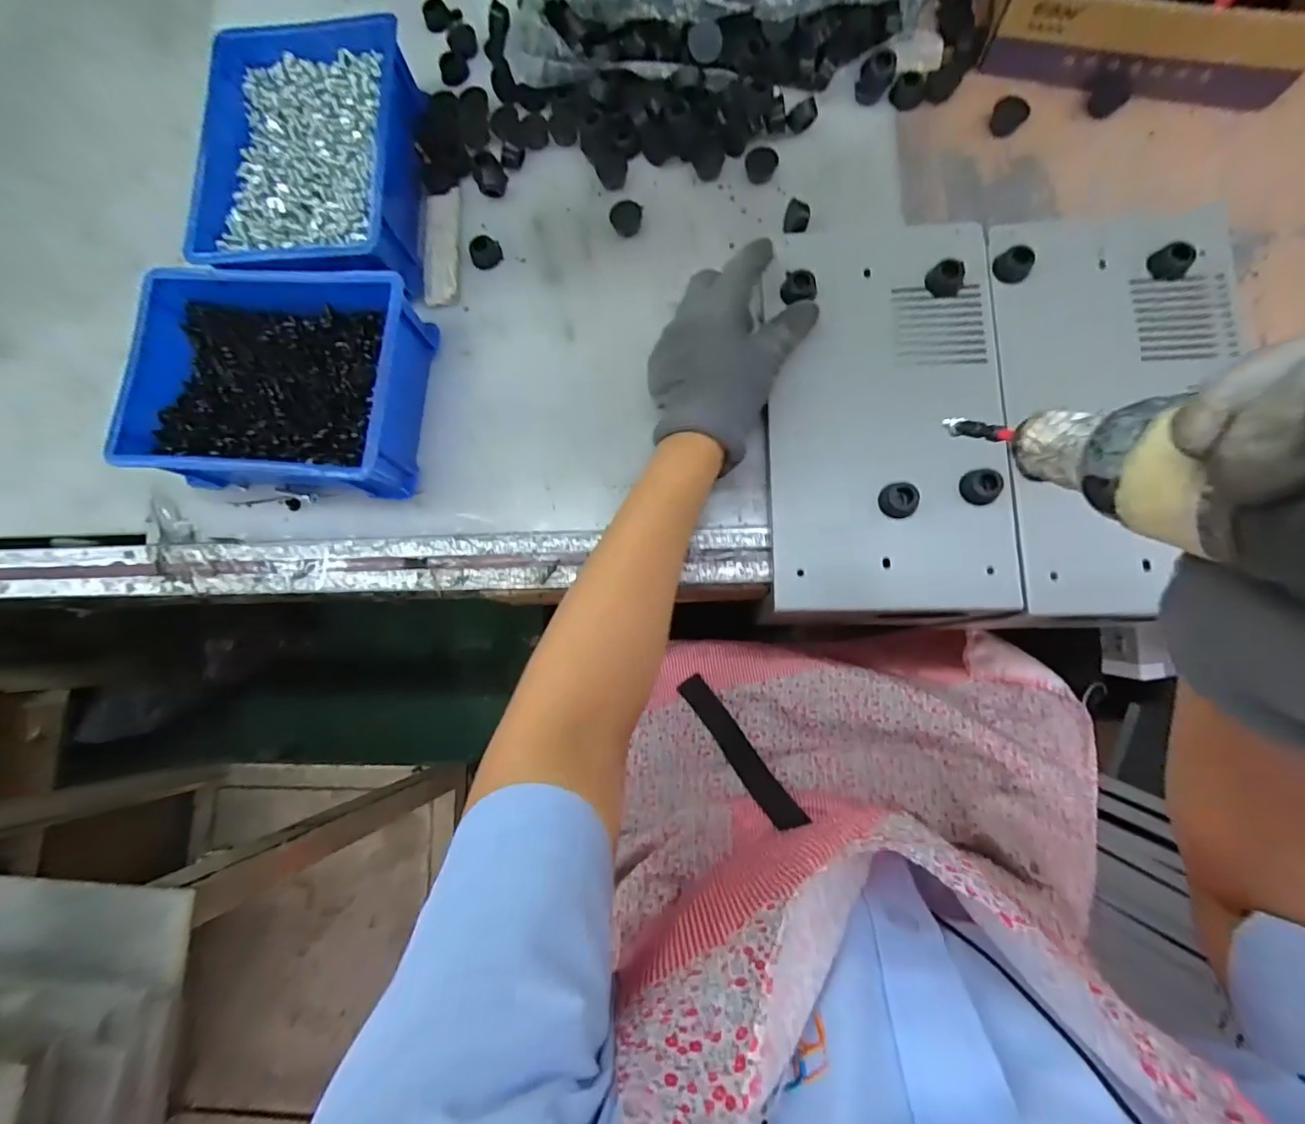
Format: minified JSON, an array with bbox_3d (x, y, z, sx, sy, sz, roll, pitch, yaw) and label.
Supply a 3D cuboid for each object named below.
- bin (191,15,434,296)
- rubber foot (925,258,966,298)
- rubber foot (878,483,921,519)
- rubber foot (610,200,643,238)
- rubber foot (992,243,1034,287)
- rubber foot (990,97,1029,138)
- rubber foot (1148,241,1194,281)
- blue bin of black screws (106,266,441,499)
[{"bbox_3d":[-0.263,-0.305,0.438,0.154,0.062,0.204,-1,83,6],"label":"bin"},{"bbox_3d":[0.205,-0.199,0.387,0.023,0.013,0.030,35,88,9],"label":"rubber foot"},{"bbox_3d":[0.161,-0.040,0.364,0.024,0.008,0.022,-1,83,7],"label":"rubber foot"},{"bbox_3d":[-0.021,-0.268,0.435,0.023,0.014,0.022,-1,83,7],"label":"rubber foot"},{"bbox_3d":[0.248,-0.202,0.381,0.022,0.016,0.018,-6,83,6],"label":"rubber foot"},{"bbox_3d":[0.263,-0.330,0.412,0.025,0.010,0.021,30,88,9],"label":"rubber foot"},{"bbox_3d":[0.346,-0.201,0.373,0.021,0.013,0.023,-1,83,7],"label":"rubber foot"},{"bbox_3d":[-0.266,-0.128,0.409,0.190,0.066,0.145,6,84,7],"label":"blue bin of black screws"}]

